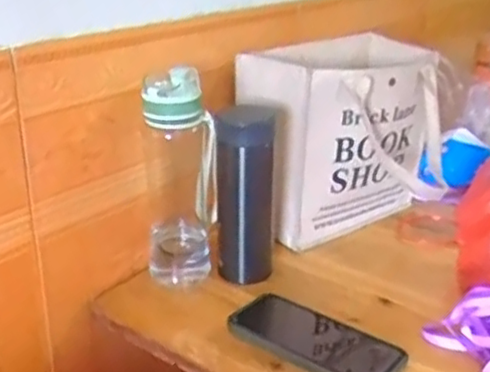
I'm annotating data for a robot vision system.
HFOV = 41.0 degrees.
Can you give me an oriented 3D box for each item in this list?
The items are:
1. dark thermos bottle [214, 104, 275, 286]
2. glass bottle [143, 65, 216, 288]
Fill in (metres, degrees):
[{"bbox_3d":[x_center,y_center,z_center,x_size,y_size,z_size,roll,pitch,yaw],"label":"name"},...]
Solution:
[{"bbox_3d":[0.002,0.012,0.733,0.056,0.197,0.056,21,30,38],"label":"dark thermos bottle"},{"bbox_3d":[-0.070,-0.005,0.718,0.076,0.237,0.077,-2,23,-7],"label":"glass bottle"}]

